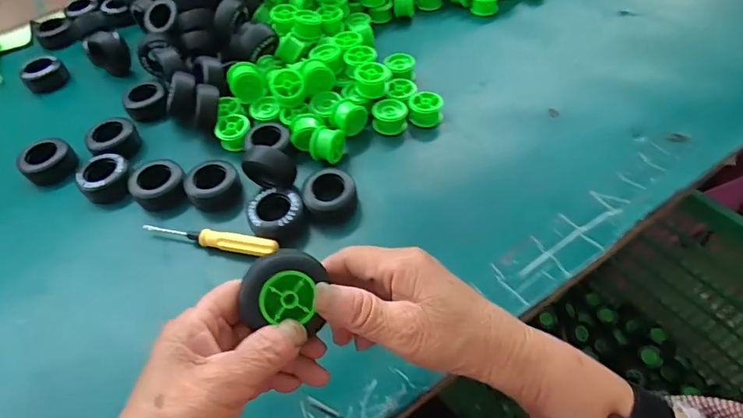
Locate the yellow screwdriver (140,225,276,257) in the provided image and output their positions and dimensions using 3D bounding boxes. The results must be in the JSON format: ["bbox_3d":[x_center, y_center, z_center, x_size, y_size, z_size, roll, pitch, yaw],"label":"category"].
[{"bbox_3d":[-0.138,0.030,0.395,0.119,0.020,0.017,7,54,11],"label":"yellow screwdriver"}]

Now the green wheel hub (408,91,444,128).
[{"bbox_3d":[0.057,-0.103,0.472,0.034,0.026,0.029,2,53,7],"label":"green wheel hub"}]

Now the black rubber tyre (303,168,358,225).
[{"bbox_3d":[-0.037,-0.011,0.411,0.045,0.028,0.046,-3,53,4],"label":"black rubber tyre"}]

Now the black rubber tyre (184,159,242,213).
[{"bbox_3d":[-0.150,-0.023,0.429,0.043,0.026,0.040,-1,53,6],"label":"black rubber tyre"}]

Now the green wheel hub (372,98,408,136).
[{"bbox_3d":[0.019,-0.094,0.472,0.035,0.030,0.027,-9,53,-1],"label":"green wheel hub"}]

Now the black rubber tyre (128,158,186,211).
[{"bbox_3d":[-0.201,-0.022,0.432,0.046,0.031,0.046,-3,53,4],"label":"black rubber tyre"}]

